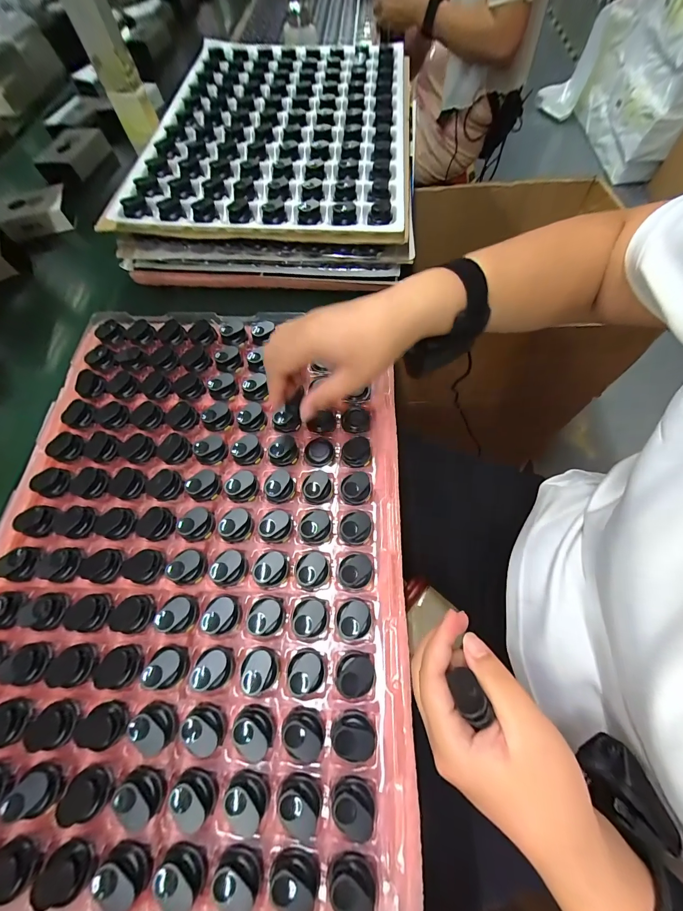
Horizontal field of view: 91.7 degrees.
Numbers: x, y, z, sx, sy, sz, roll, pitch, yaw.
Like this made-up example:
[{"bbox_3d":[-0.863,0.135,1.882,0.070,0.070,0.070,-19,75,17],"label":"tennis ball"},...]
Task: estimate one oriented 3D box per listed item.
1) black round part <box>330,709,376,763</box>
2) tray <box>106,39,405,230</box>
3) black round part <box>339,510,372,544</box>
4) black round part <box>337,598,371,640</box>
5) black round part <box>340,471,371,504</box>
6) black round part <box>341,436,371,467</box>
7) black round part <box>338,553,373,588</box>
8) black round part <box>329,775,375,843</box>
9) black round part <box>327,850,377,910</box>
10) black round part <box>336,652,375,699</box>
[{"bbox_3d":[0.008,0.197,0.234,0.030,0.016,0.026,14,67,10],"label":"black round part"},{"bbox_3d":[-0.086,-0.493,0.488,0.352,0.021,0.481,3,67,2],"label":"tray"},{"bbox_3d":[0.012,0.062,0.295,0.026,0.013,0.030,7,66,7],"label":"black round part"},{"bbox_3d":[0.010,0.129,0.263,0.026,0.012,0.028,7,66,7],"label":"black round part"},{"bbox_3d":[0.014,0.029,0.310,0.027,0.012,0.031,5,66,6],"label":"black round part"},{"bbox_3d":[0.015,-0.004,0.329,0.028,0.009,0.030,-2,65,3],"label":"black round part"},{"bbox_3d":[0.012,0.096,0.279,0.028,0.012,0.028,-2,65,3],"label":"black round part"},{"bbox_3d":[0.008,0.230,0.219,0.029,0.015,0.025,24,69,14],"label":"black round part"},{"bbox_3d":[0.007,0.265,0.203,0.031,0.012,0.025,35,72,18],"label":"black round part"},{"bbox_3d":[0.010,0.163,0.247,0.026,0.019,0.028,-2,65,3],"label":"black round part"}]

